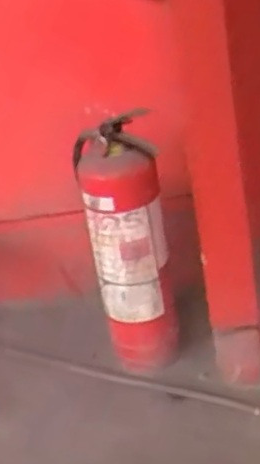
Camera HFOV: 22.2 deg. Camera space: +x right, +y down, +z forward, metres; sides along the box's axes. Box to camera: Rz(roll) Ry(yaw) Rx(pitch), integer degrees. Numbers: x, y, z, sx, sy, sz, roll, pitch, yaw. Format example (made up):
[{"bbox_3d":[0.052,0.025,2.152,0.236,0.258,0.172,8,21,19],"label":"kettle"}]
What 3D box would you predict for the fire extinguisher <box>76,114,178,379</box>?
[{"bbox_3d":[0.000,0.043,1.200,0.144,0.473,0.114,-10,24,2],"label":"fire extinguisher"}]

